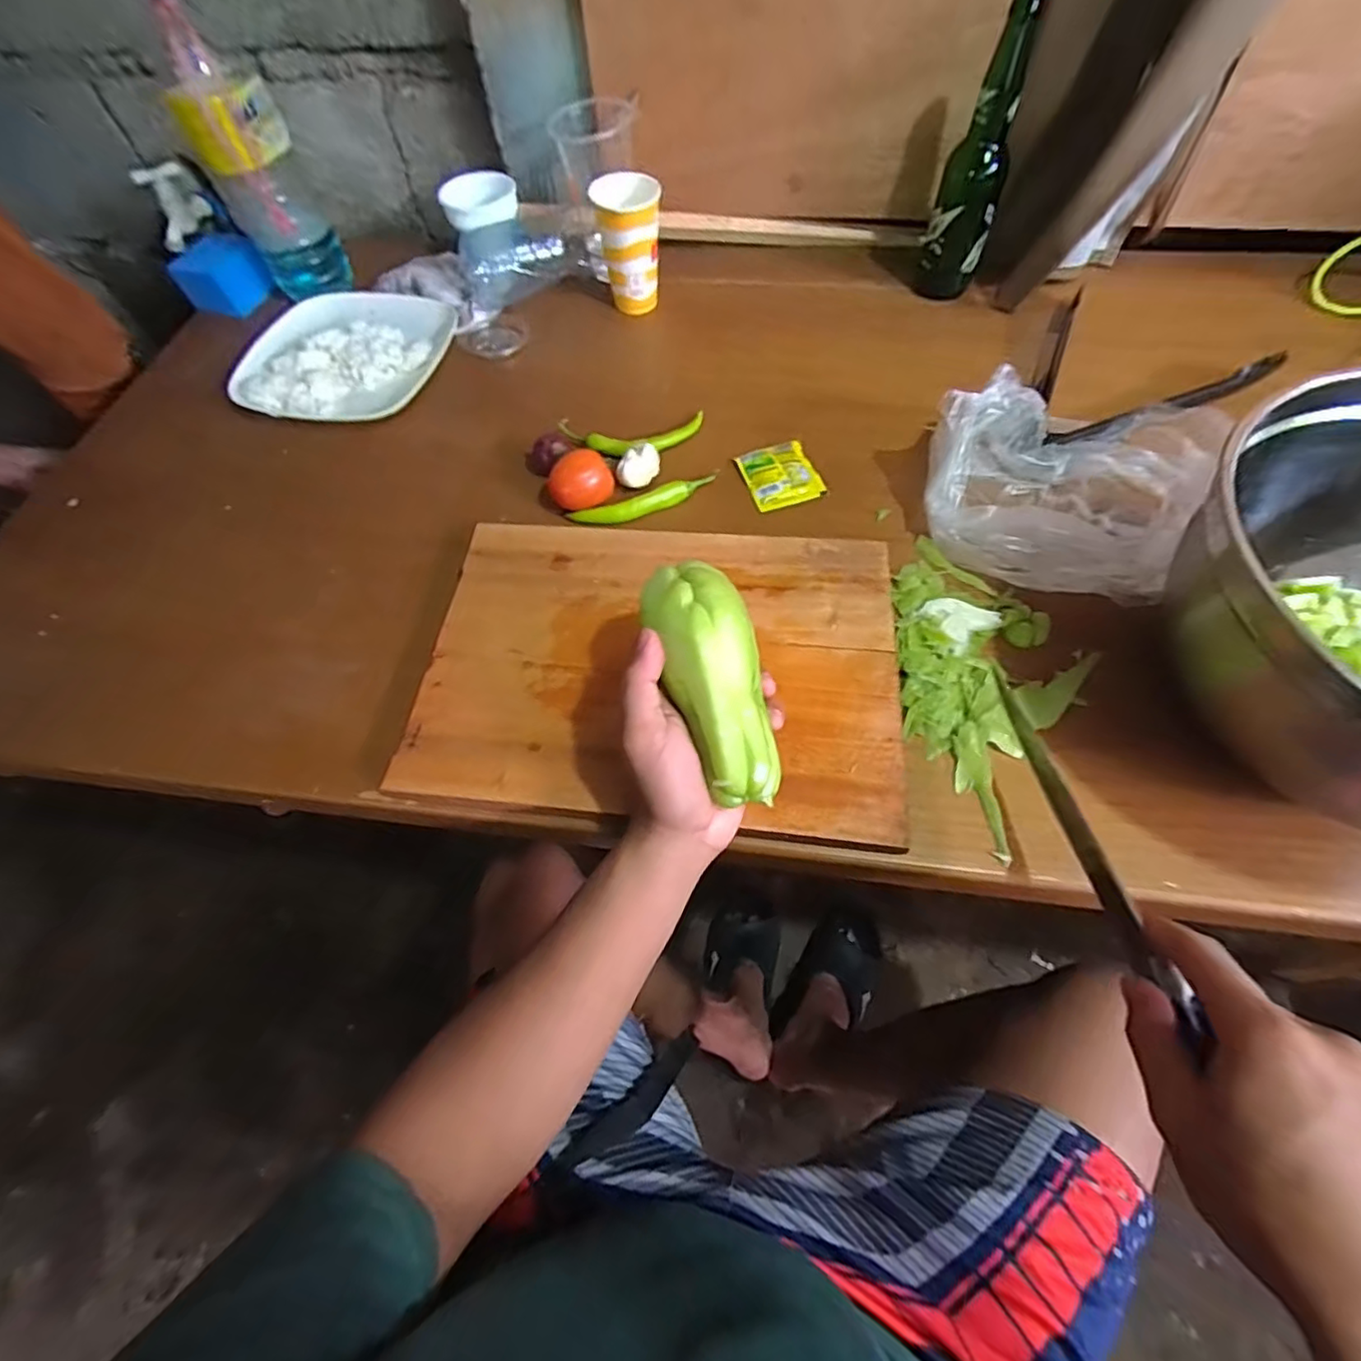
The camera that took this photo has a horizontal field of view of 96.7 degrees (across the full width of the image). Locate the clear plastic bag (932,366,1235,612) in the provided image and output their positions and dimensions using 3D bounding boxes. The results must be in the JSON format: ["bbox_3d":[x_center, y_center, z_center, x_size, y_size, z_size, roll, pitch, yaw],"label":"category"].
[{"bbox_3d":[0.320,-0.171,0.509,0.201,0.086,0.193,12,63,10],"label":"clear plastic bag"}]

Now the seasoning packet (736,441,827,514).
[{"bbox_3d":[0.095,-0.198,0.580,0.068,0.008,0.076,-17,62,-5],"label":"seasoning packet"}]

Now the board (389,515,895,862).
[{"bbox_3d":[-0.015,-0.017,0.464,0.353,0.014,0.254,4,62,6],"label":"board"}]

